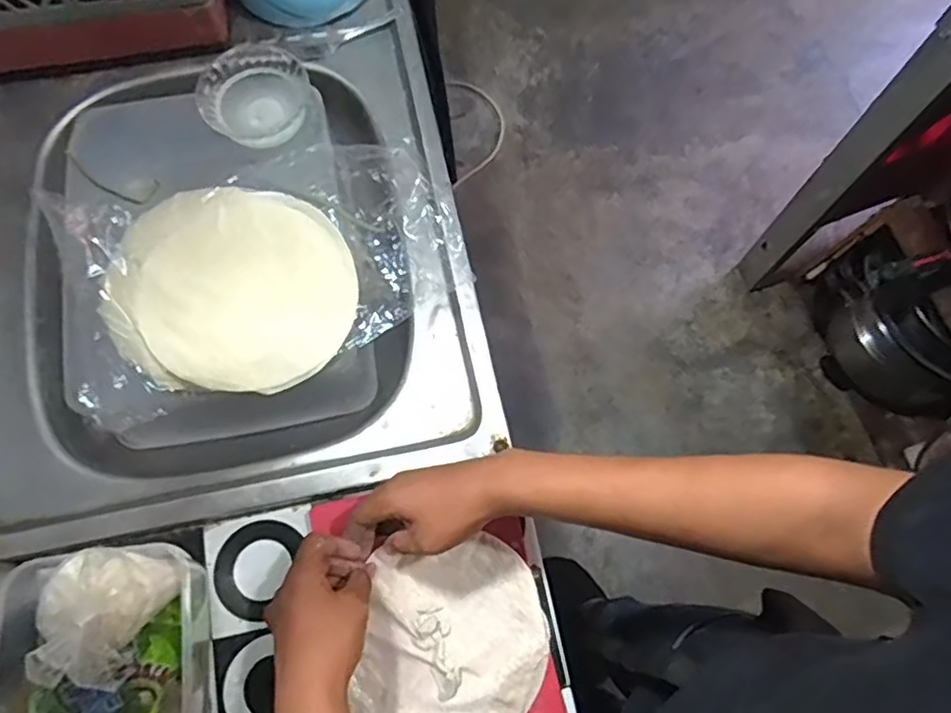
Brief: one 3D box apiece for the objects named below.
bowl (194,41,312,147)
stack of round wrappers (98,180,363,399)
[{"bbox_3d":[-0.224,-0.264,0.657,0.108,0.048,0.105,0,73,-1],"label":"bowl"},{"bbox_3d":[-0.224,-0.067,0.587,0.215,0.026,0.197,7,73,1],"label":"stack of round wrappers"}]

